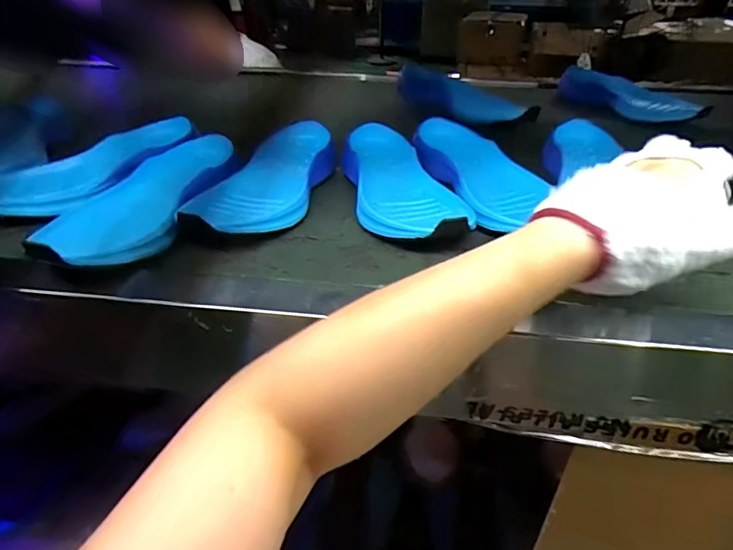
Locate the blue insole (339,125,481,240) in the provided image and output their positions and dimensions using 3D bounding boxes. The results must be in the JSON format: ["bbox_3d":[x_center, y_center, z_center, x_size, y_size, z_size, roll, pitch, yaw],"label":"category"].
[{"bbox_3d":[0.039,-0.097,0.503,0.106,0.062,0.223,-6,35,-11],"label":"blue insole"}]

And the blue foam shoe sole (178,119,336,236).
[{"bbox_3d":[-0.107,-0.102,0.512,0.096,0.058,0.248,8,34,10],"label":"blue foam shoe sole"}]

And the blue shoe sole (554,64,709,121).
[{"bbox_3d":[0.435,-0.299,0.797,0.092,0.048,0.251,-26,42,-34],"label":"blue shoe sole"}]

